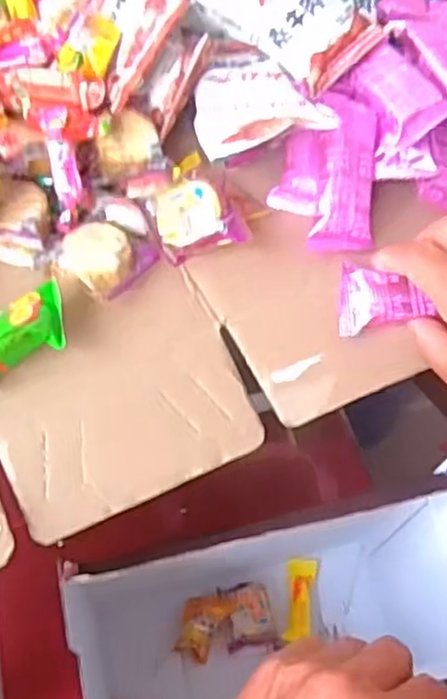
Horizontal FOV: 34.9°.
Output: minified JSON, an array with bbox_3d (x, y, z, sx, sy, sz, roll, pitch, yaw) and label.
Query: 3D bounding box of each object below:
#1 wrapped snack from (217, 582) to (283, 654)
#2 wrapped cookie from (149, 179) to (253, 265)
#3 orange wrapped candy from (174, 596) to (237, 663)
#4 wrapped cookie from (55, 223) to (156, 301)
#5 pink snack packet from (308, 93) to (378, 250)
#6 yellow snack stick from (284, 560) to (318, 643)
[{"bbox_3d":[0.024,0.238,0.634,0.045,0.021,0.057,-7,57,-9],"label":"wrapped snack"},{"bbox_3d":[-0.016,-0.080,0.421,0.051,0.026,0.049,-6,57,-9],"label":"wrapped cookie"},{"bbox_3d":[-0.019,0.242,0.630,0.041,0.020,0.056,23,57,11],"label":"orange wrapped candy"},{"bbox_3d":[-0.070,-0.055,0.410,0.044,0.019,0.053,32,59,16],"label":"wrapped cookie"},{"bbox_3d":[0.076,-0.109,0.441,0.038,0.024,0.099,6,84,-1],"label":"pink snack packet"},{"bbox_3d":[0.069,0.221,0.636,0.027,0.018,0.074,11,56,2],"label":"yellow snack stick"}]

